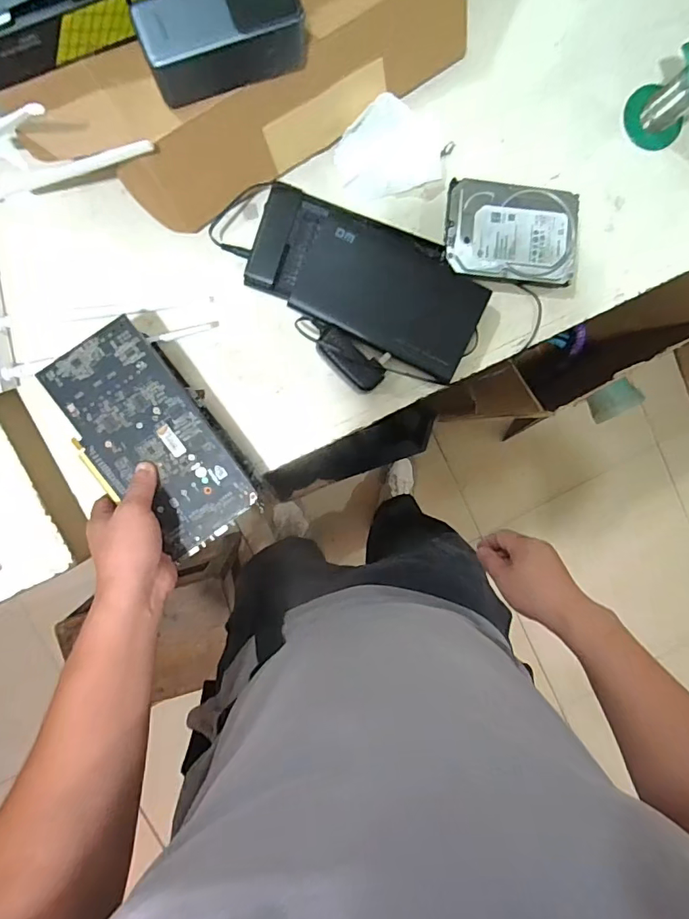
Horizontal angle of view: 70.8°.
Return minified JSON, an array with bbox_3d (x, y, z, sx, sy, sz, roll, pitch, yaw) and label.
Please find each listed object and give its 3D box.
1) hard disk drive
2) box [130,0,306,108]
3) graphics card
[{"bbox_3d":[0.183,-0.248,0.534,0.147,0.020,0.097,5,93,-6],"label":"hard disk drive"},{"bbox_3d":[-0.096,-0.337,0.390,0.126,0.047,0.055,-19,96,-4],"label":"box"},{"bbox_3d":[-0.181,-0.017,0.467,0.108,0.043,0.206,-35,96,-3],"label":"graphics card"}]

